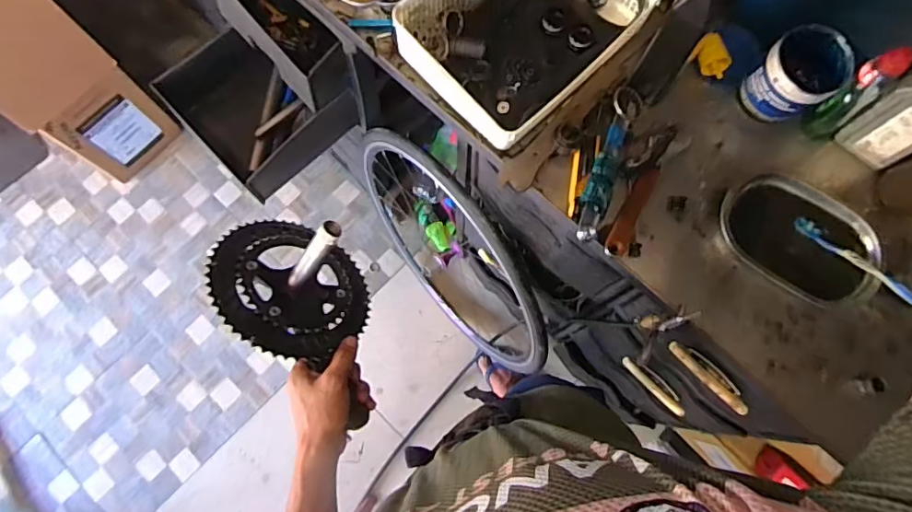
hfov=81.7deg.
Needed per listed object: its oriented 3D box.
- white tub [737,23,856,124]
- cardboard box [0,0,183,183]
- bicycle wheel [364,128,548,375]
[{"bbox_3d":[0.481,-0.253,0.747,0.106,0.090,0.100,-40,79,-9],"label":"white tub"},{"bbox_3d":[-1.006,-0.438,1.343,0.184,0.657,0.267,41,79,9],"label":"cardboard box"},{"bbox_3d":[-0.011,0.025,1.256,0.146,0.645,0.615,-34,79,-8],"label":"bicycle wheel"}]

